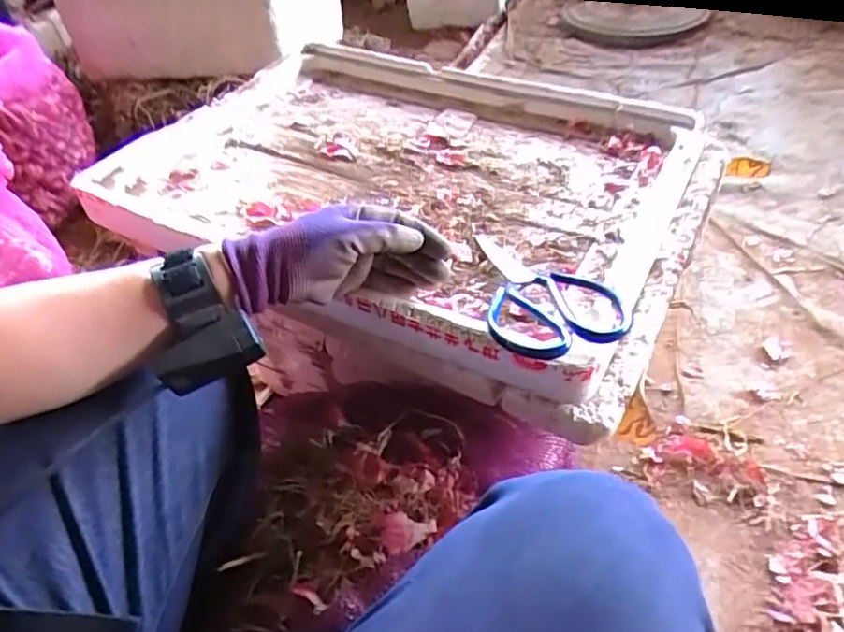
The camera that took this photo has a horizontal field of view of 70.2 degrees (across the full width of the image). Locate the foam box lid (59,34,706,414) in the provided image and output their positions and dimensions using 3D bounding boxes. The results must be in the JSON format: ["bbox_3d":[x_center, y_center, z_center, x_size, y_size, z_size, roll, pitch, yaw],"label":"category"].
[{"bbox_3d":[-0.013,-0.163,0.656,0.574,0.087,0.437,15,46,22],"label":"foam box lid"}]

